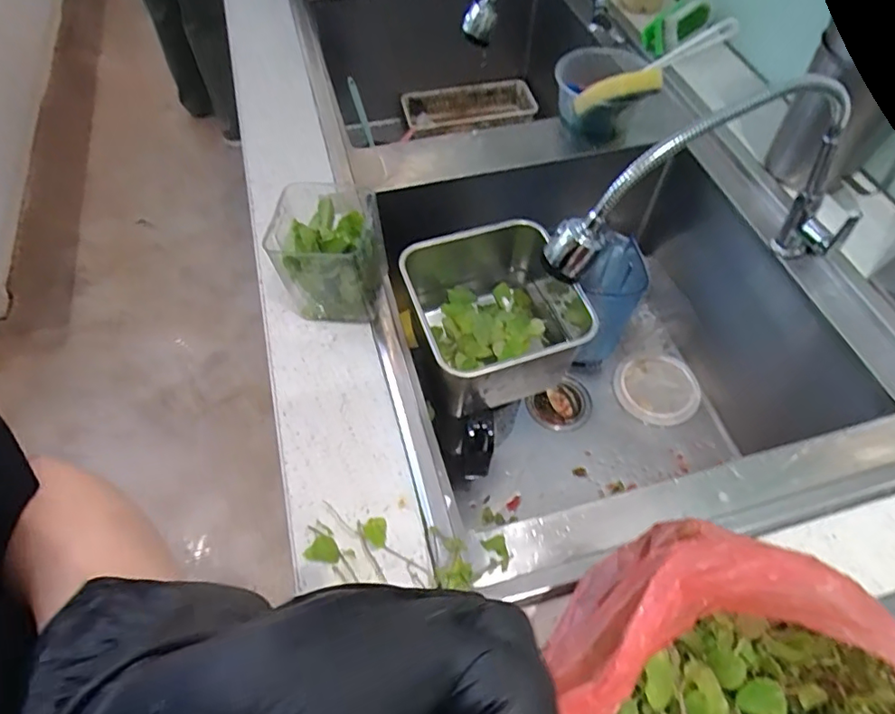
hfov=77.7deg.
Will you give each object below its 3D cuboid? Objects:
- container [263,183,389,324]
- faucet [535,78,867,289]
[{"bbox_3d":[-0.128,-0.119,0.636,0.104,0.123,0.122,9,57,6],"label":"container"},{"bbox_3d":[0.280,-0.164,0.586,0.364,0.223,0.066,-11,57,-8],"label":"faucet"}]

